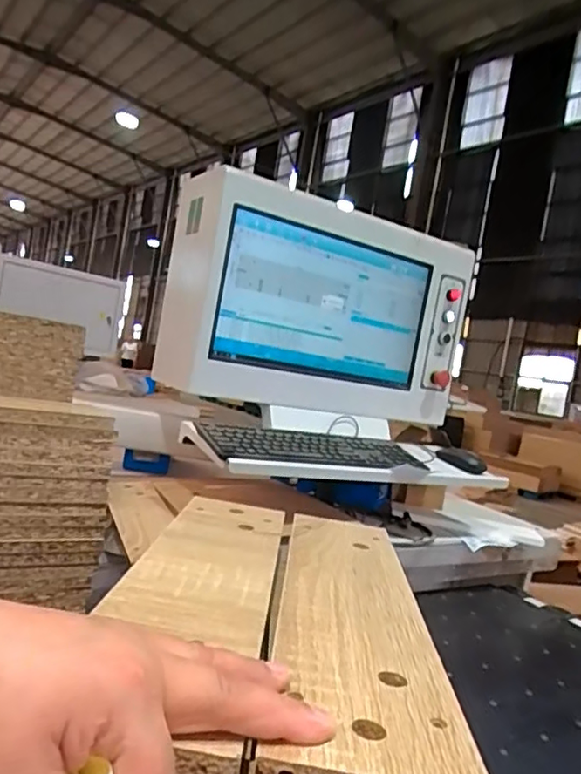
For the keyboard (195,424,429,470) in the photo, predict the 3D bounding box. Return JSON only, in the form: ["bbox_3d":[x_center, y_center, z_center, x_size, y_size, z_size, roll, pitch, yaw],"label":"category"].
[{"bbox_3d":[0.042,0.110,1.061,0.414,0.025,0.121,9,21,-27],"label":"keyboard"}]

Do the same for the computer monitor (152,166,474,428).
[{"bbox_3d":[0.073,-0.150,1.231,0.652,0.380,0.163,8,3,-31],"label":"computer monitor"}]

